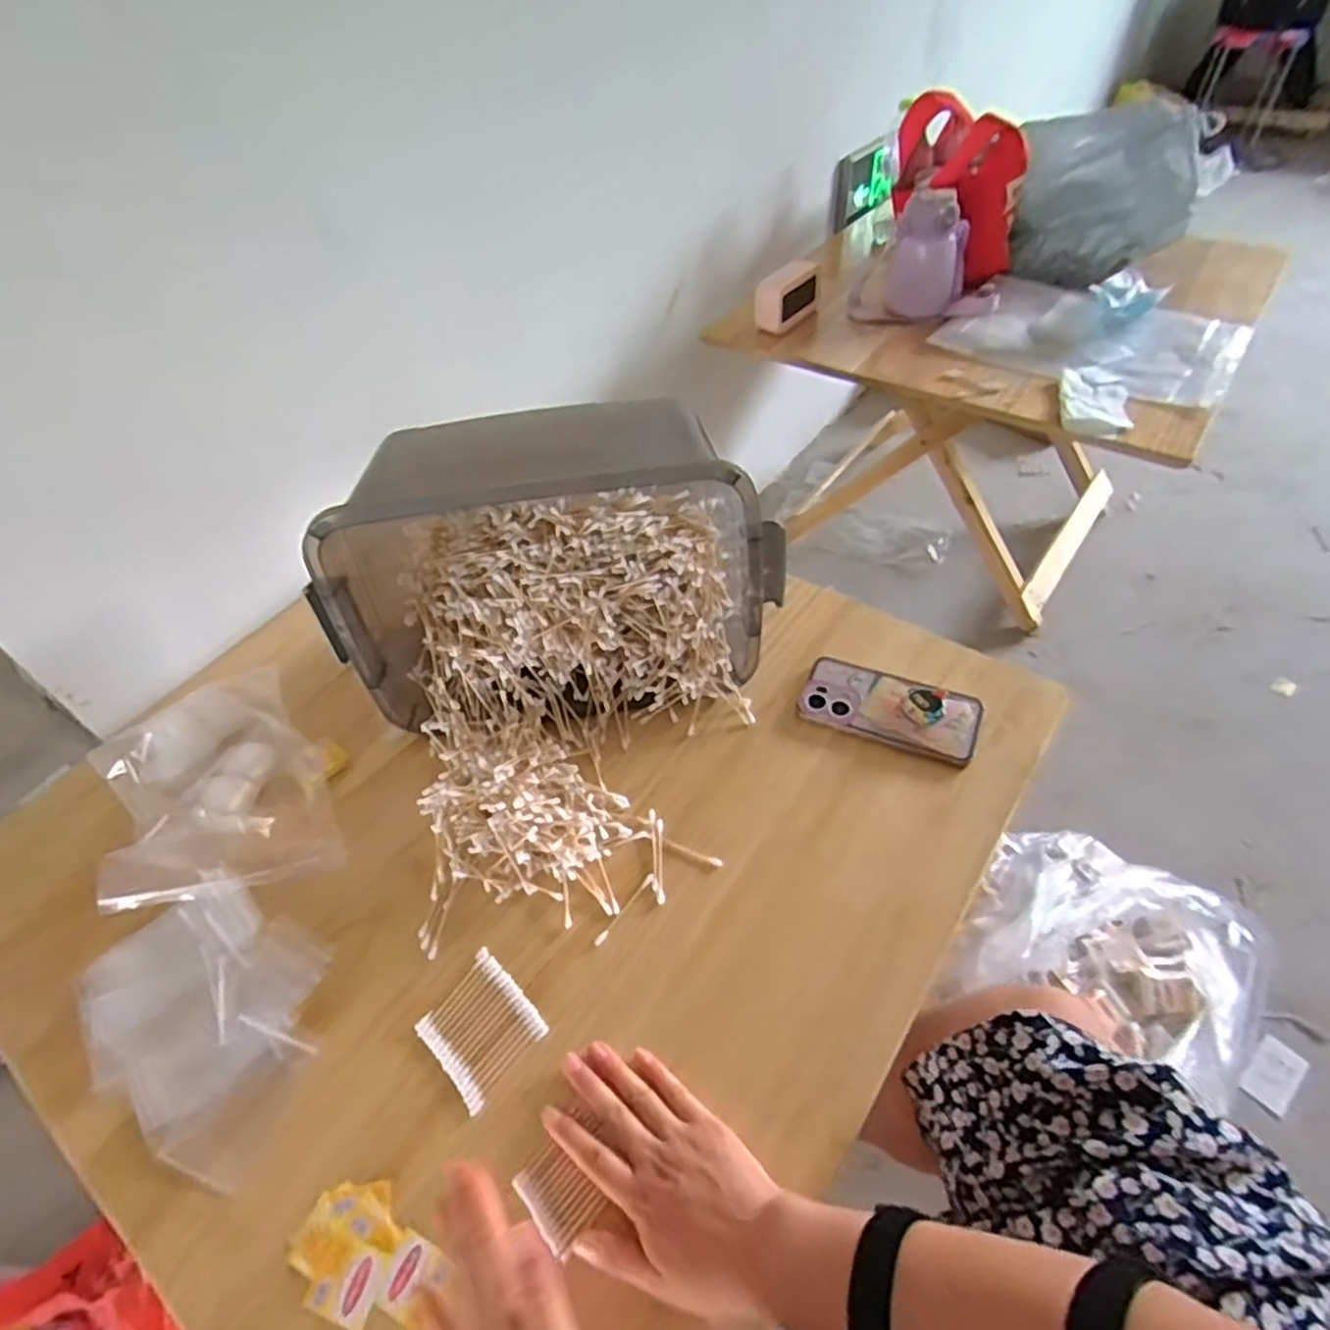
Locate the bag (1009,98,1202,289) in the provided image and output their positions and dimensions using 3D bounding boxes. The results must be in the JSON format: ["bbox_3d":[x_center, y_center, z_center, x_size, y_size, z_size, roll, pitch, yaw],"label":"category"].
[{"bbox_3d":[0.749,-0.800,1.267,0.213,0.243,0.228,-8,48,-1],"label":"bag"}]

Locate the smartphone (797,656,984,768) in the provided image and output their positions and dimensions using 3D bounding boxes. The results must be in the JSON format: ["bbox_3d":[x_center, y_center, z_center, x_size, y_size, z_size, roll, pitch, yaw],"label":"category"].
[{"bbox_3d":[0.213,0.038,0.701,0.162,0.014,0.080,17,53,20],"label":"smartphone"}]

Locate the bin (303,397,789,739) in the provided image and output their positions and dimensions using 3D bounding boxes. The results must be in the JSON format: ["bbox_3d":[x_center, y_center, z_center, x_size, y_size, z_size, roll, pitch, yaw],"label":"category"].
[{"bbox_3d":[-0.102,-0.098,0.709,0.406,0.233,0.218,-7,49,0],"label":"bin"}]

